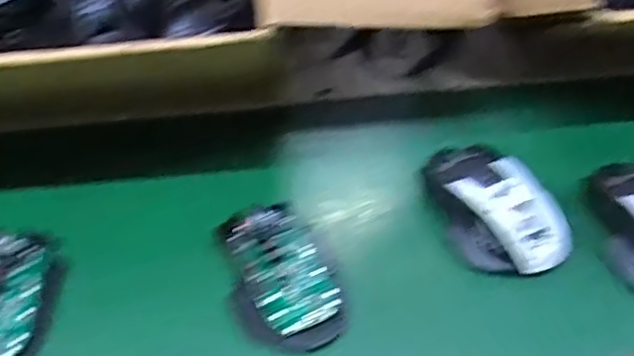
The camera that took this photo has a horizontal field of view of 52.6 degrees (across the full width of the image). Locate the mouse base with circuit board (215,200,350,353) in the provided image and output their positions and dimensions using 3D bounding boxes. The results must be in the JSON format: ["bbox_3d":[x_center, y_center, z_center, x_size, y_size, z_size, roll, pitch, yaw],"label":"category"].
[{"bbox_3d":[-0.022,0.062,0.427,0.067,0.028,0.103,-15,48,-11],"label":"mouse base with circuit board"}]

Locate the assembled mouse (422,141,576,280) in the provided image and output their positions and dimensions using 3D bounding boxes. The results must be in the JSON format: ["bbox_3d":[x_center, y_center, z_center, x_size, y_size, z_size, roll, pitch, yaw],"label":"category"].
[{"bbox_3d":[0.119,0.018,0.453,0.068,0.037,0.118,-25,50,-19],"label":"assembled mouse"}]

